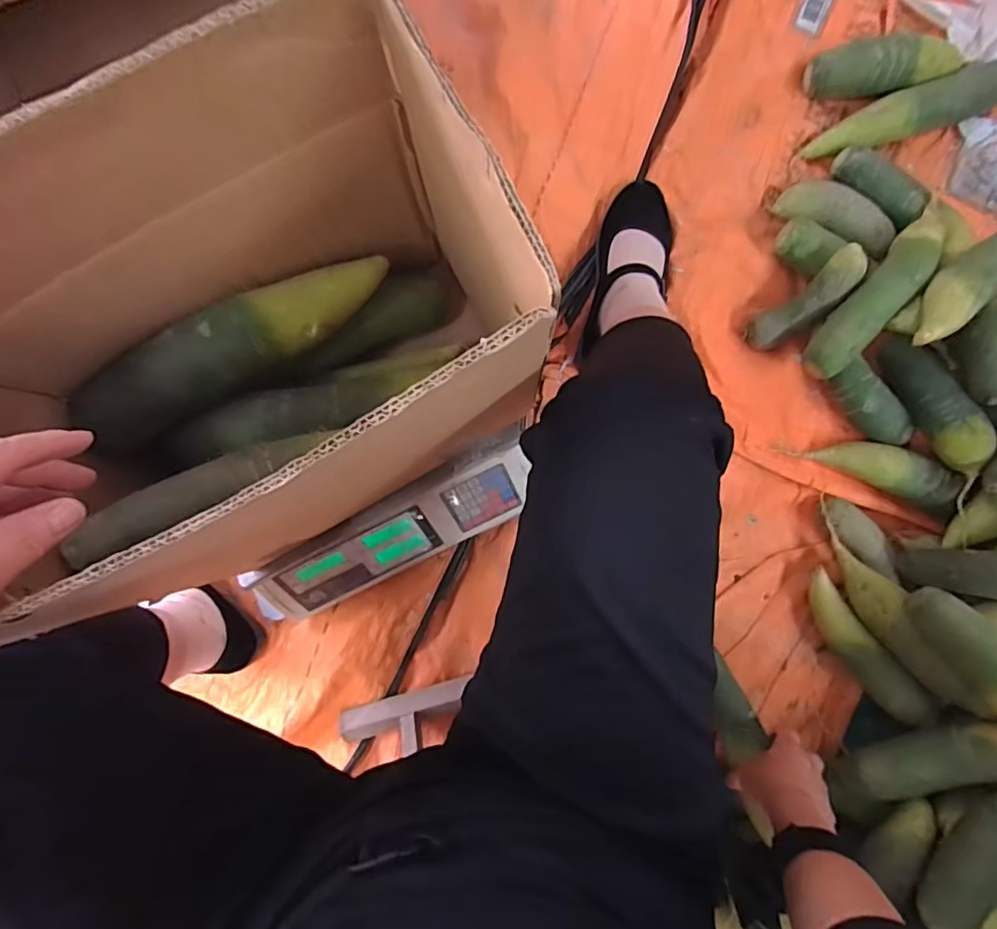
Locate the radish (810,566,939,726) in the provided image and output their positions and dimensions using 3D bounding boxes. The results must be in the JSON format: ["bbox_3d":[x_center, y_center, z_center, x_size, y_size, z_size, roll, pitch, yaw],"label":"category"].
[{"bbox_3d":[0.424,0.211,0.654,0.055,0.047,0.189,-32,71,-2],"label":"radish"}]

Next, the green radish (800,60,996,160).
[{"bbox_3d":[0.515,-0.438,0.698,0.266,0.045,0.051,-20,88,-2],"label":"green radish"}]

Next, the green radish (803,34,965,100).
[{"bbox_3d":[0.472,-0.484,0.689,0.181,0.052,0.059,-14,88,-2],"label":"green radish"}]

